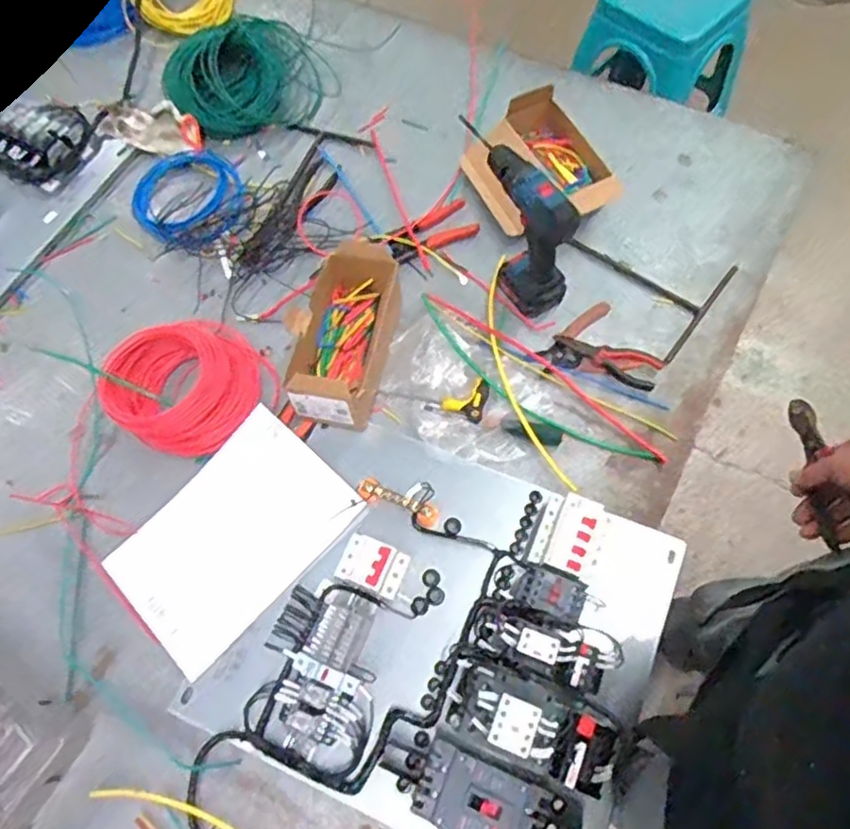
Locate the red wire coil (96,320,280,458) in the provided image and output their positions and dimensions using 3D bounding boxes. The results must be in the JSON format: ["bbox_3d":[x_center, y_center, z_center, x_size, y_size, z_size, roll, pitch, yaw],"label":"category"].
[{"bbox_3d":[-0.327,-0.045,0.895,0.200,0.074,0.175,-40,72,-13],"label":"red wire coil"}]

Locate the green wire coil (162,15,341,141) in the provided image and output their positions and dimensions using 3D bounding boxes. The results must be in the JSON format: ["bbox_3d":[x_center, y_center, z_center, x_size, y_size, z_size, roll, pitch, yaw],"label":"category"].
[{"bbox_3d":[-0.292,-0.575,1.097,0.259,0.085,0.181,-34,71,-11],"label":"green wire coil"}]

